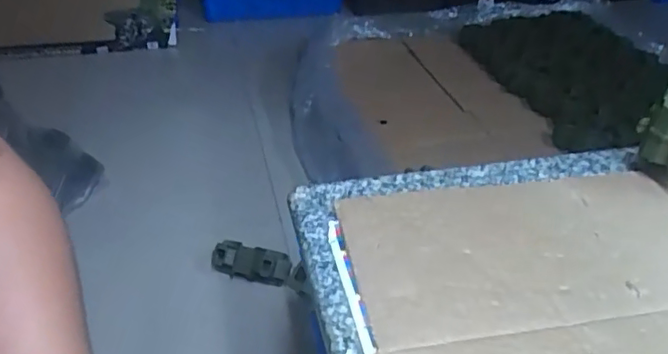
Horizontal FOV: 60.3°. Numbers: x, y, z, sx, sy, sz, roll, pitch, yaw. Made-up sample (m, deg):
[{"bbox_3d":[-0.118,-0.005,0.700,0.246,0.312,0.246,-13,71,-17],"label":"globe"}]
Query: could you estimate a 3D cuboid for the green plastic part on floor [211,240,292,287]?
[{"bbox_3d":[-0.192,0.201,1.338,0.197,0.068,0.055,10,37,11],"label":"green plastic part on floor"}]

